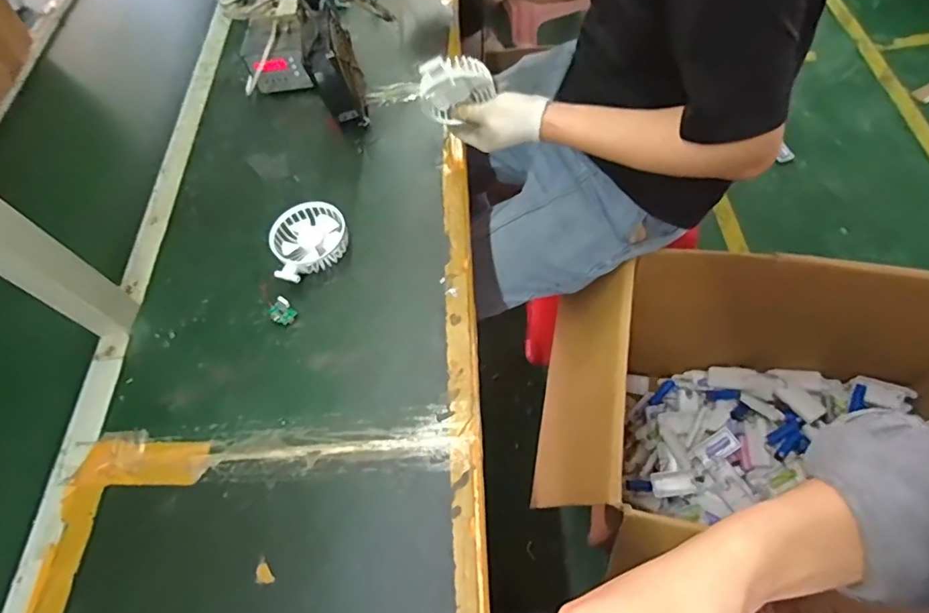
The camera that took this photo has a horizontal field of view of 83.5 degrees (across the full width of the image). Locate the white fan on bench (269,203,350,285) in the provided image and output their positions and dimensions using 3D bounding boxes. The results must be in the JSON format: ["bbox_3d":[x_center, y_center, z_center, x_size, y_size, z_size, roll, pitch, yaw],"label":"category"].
[{"bbox_3d":[-0.187,-0.082,0.628,0.090,0.023,0.096,-4,60,7],"label":"white fan on bench"}]

